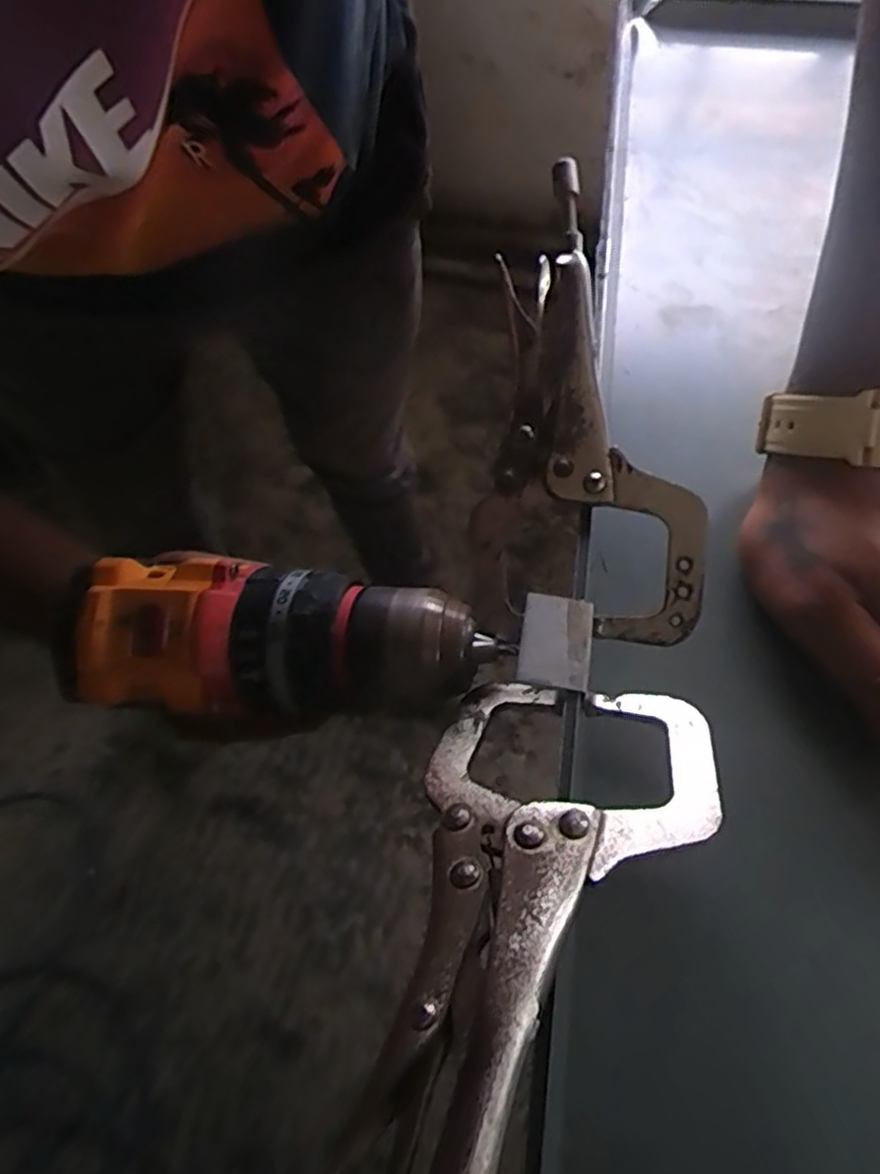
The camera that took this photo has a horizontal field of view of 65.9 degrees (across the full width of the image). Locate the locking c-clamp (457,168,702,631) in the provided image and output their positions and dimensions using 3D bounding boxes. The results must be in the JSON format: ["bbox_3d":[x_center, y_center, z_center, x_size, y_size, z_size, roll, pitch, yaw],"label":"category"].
[{"bbox_3d":[0.067,-0.066,0.260,0.091,0.028,0.161,16,90,15],"label":"locking c-clamp"}]

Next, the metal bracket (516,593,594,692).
[{"bbox_3d":[0.038,0.017,0.221,0.022,0.004,0.032,9,60,6],"label":"metal bracket"}]

